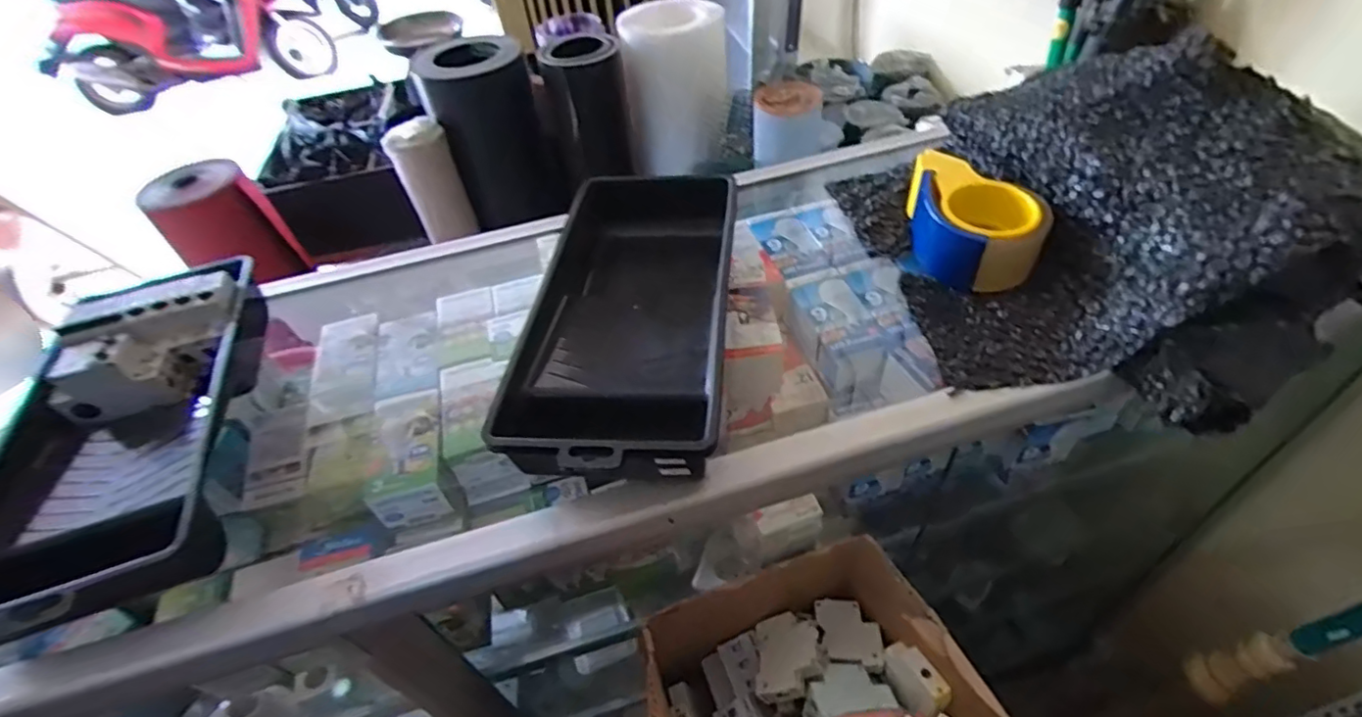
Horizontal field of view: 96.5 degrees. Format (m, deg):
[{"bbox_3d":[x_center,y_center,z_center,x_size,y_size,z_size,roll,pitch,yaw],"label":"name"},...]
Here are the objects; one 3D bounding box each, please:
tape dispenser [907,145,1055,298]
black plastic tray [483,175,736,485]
[{"bbox_3d":[0.269,-0.127,0.557,0.097,0.066,0.126,3,47,10],"label":"tape dispenser"},{"bbox_3d":[-0.035,-0.040,0.515,0.150,0.076,0.348,0,47,8],"label":"black plastic tray"}]

